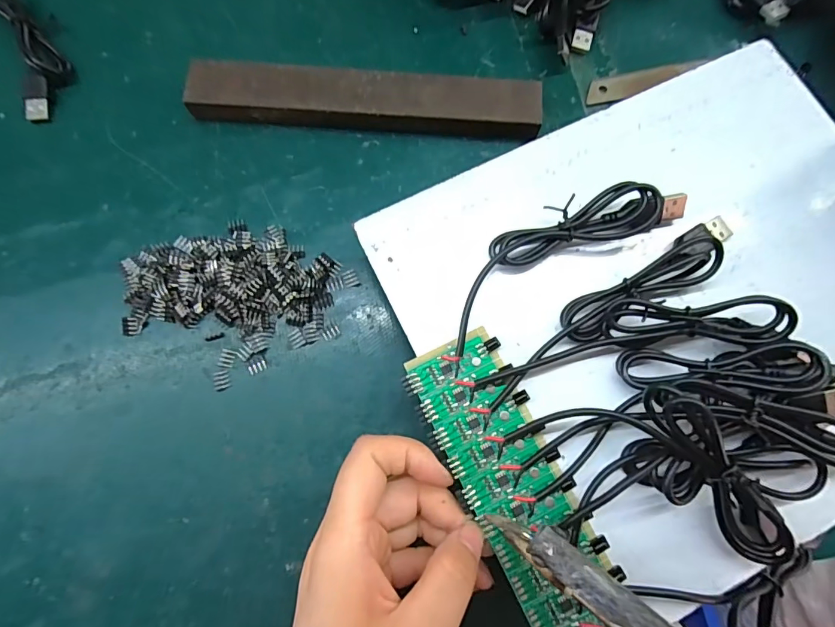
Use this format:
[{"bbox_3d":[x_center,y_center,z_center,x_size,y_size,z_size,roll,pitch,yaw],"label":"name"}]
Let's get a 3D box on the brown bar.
[{"bbox_3d":[-0.031,-0.128,0.266,0.204,0.018,0.033,5,77,0],"label":"brown bar"}]

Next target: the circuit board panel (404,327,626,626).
[{"bbox_3d":[0.044,0.077,0.191,0.045,0.006,0.141,-23,78,-6],"label":"circuit board panel"}]

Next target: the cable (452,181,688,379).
[{"bbox_3d":[0.065,-0.030,0.209,0.133,0.019,0.039,-31,79,-7],"label":"cable"}]

